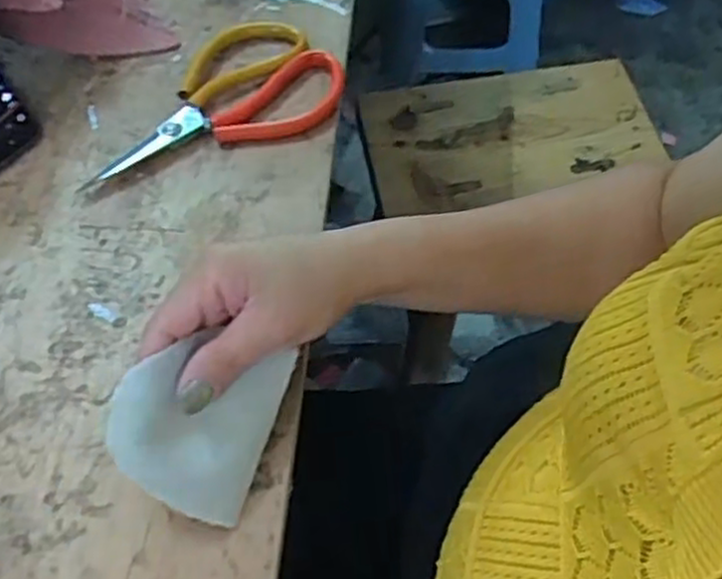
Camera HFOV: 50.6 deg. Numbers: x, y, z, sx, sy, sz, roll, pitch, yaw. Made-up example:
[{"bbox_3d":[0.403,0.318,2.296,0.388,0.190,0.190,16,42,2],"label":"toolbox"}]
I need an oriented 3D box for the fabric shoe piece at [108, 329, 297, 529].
[{"bbox_3d":[-0.080,0.064,0.368,0.076,0.007,0.084,22,79,-22],"label":"fabric shoe piece"}]

